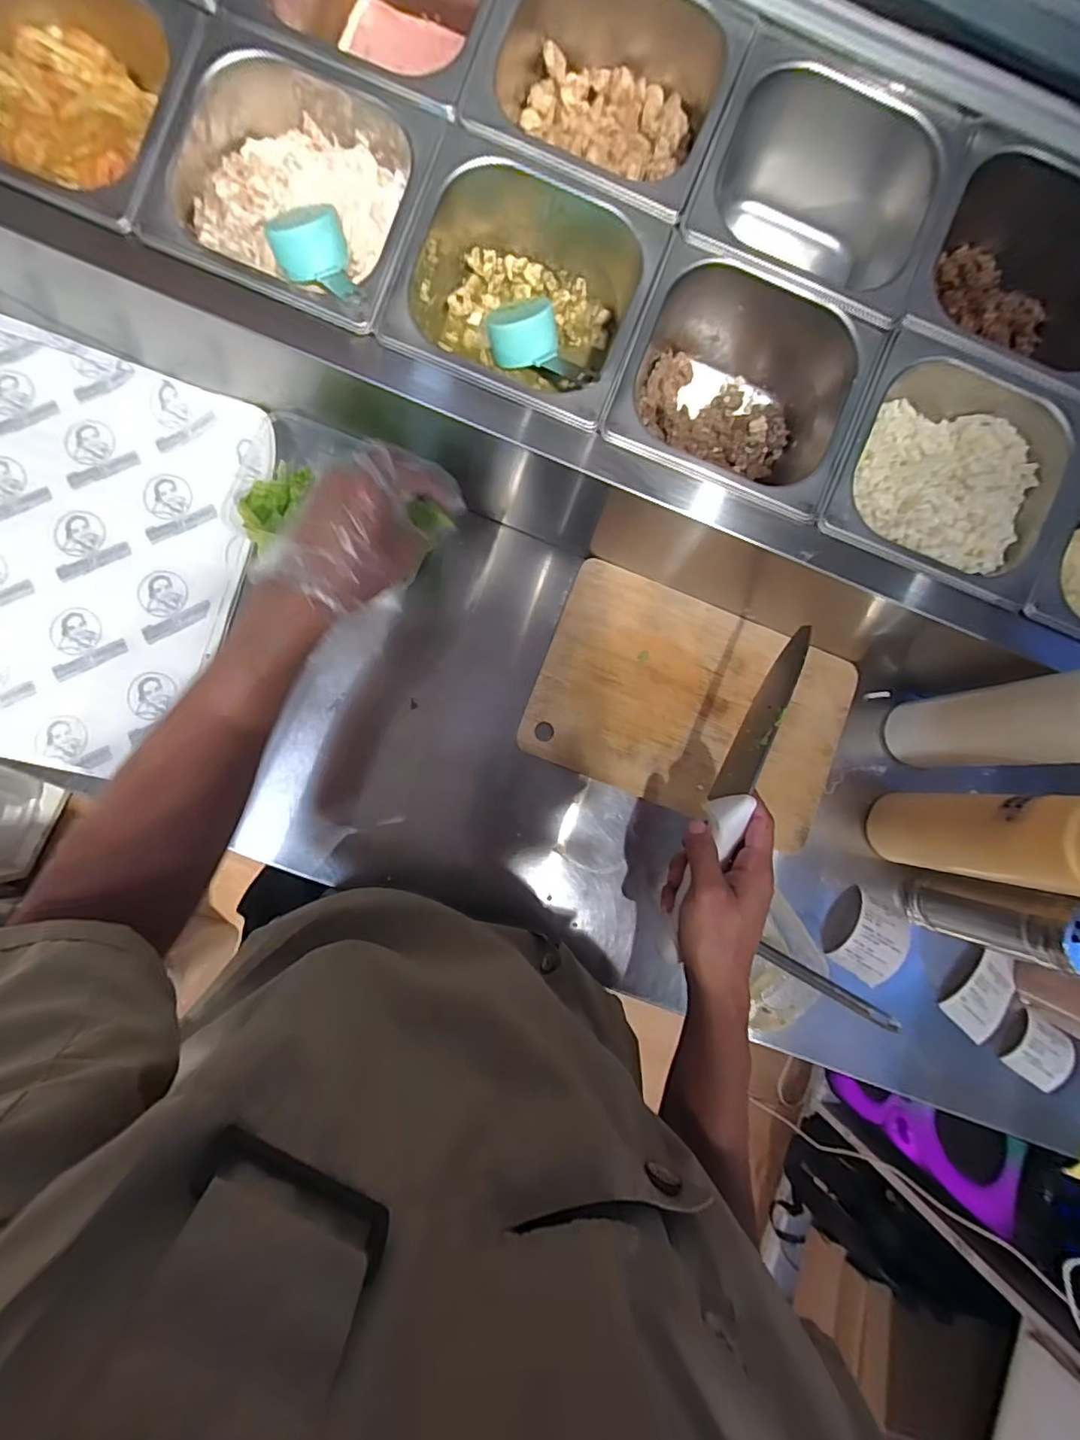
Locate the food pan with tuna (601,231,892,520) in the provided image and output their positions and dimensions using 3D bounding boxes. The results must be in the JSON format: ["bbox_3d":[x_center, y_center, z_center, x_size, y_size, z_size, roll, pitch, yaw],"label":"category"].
[{"bbox_3d":[0.154,-0.263,0.457,0.174,0.103,0.185,22,83,-3],"label":"food pan with tuna"}]

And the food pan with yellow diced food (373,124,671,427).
[{"bbox_3d":[-0.013,-0.317,0.440,0.172,0.089,0.158,21,83,-3],"label":"food pan with yellow diced food"}]

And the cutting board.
[{"bbox_3d":[0.148,-0.015,0.549,0.292,0.026,0.198,21,83,-3],"label":"cutting board"}]

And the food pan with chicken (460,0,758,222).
[{"bbox_3d":[0.050,-0.474,0.440,0.176,0.088,0.175,20,83,-3],"label":"food pan with chicken"}]

